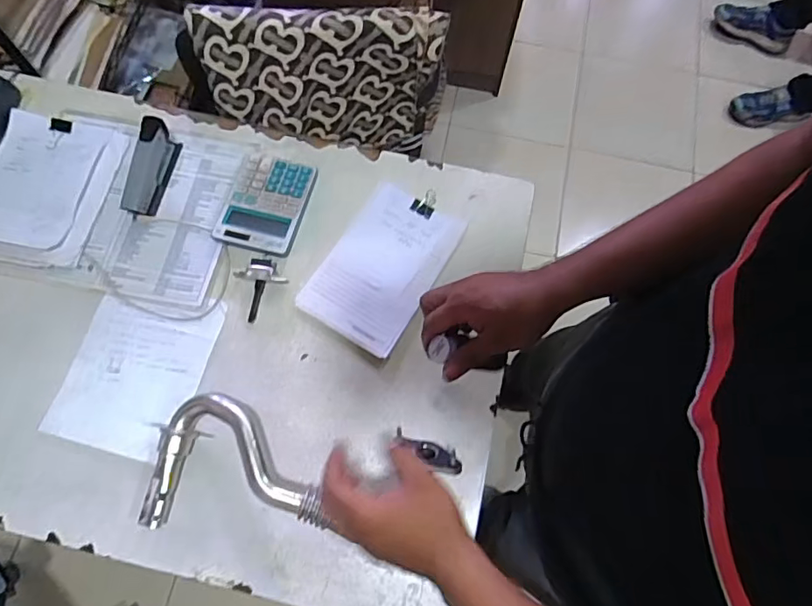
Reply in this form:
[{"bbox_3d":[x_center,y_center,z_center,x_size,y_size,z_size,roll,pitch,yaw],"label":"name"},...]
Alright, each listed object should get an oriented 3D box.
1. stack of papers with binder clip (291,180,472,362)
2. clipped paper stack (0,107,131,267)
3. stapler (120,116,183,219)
[{"bbox_3d":[-0.029,-0.053,0.712,0.138,0.017,0.220,30,72,8],"label":"stack of papers with binder clip"},{"bbox_3d":[-0.502,-0.166,0.733,0.158,0.027,0.229,11,70,2],"label":"clipped paper stack"},{"bbox_3d":[-0.352,-0.184,0.719,0.034,0.069,0.121,12,71,2],"label":"stapler"}]

